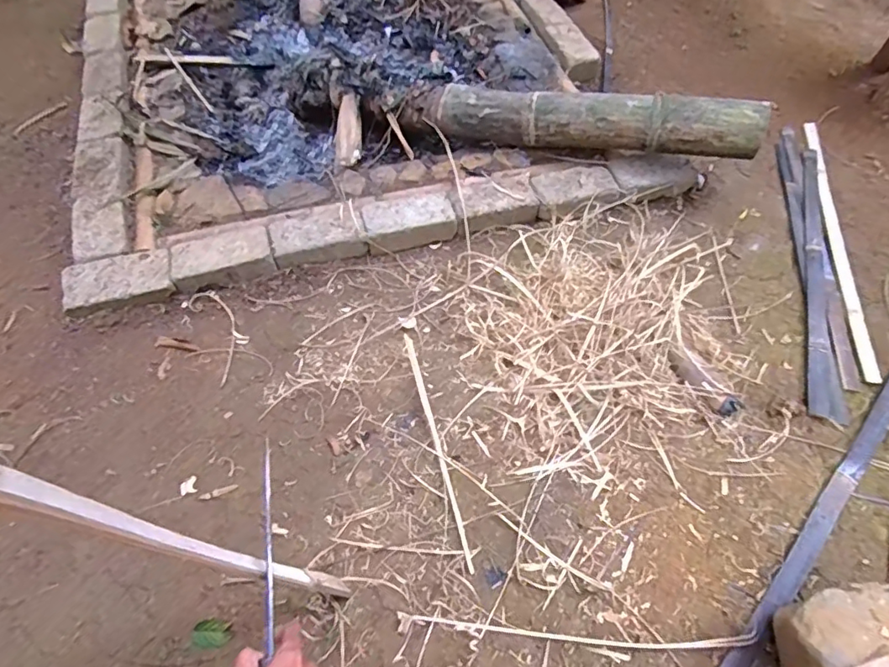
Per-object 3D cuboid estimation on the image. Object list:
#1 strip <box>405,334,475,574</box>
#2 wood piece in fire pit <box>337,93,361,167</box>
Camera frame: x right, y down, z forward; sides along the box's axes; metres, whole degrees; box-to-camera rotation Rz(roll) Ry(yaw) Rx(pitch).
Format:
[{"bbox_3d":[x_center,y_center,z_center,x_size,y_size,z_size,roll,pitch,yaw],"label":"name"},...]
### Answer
[{"bbox_3d":[-0.018,0.197,0.986,0.015,0.011,0.471,-12,57,-8],"label":"strip"},{"bbox_3d":[-0.251,-0.530,1.388,0.059,0.032,0.189,-1,88,-1],"label":"wood piece in fire pit"}]

